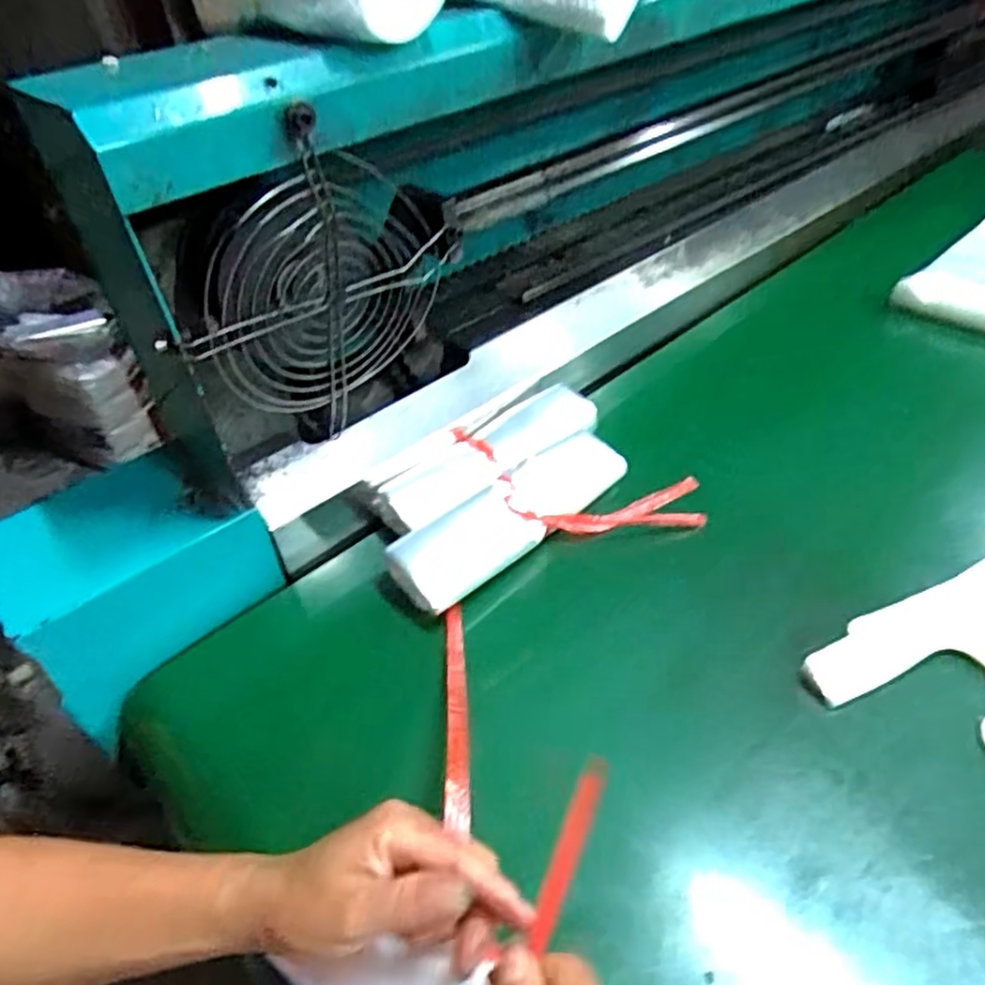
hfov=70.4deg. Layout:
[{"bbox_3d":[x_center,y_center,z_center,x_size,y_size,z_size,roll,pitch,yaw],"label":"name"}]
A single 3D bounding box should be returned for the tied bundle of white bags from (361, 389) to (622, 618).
[{"bbox_3d":[0.007,-0.005,0.585,0.234,0.052,0.131,-31,48,-25],"label":"tied bundle of white bags"}]

